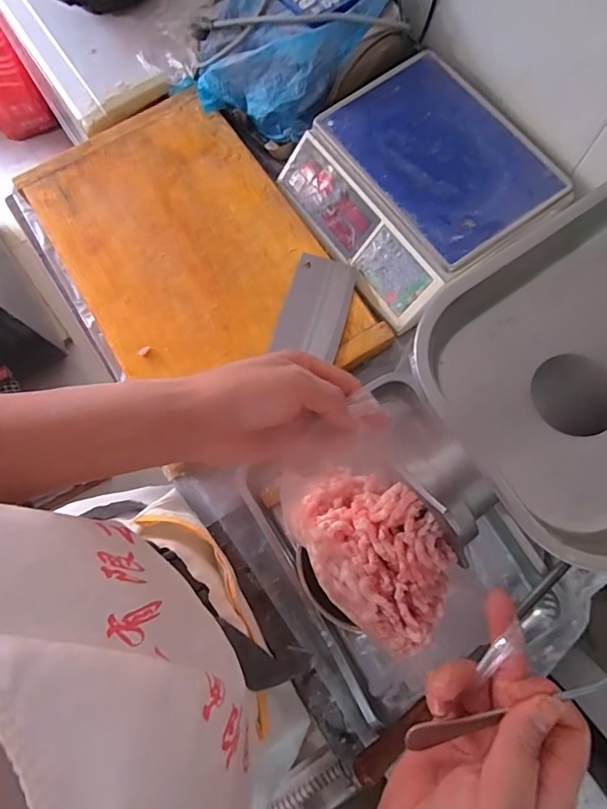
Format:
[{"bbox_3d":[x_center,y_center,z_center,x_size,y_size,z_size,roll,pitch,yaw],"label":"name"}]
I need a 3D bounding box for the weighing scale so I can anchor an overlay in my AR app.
[{"bbox_3d":[0.163,-0.333,0.707,0.297,0.095,0.335,-33,75,-7],"label":"weighing scale"}]

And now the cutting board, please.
[{"bbox_3d":[-0.174,-0.236,0.738,0.355,0.027,0.572,-33,75,-7],"label":"cutting board"}]

